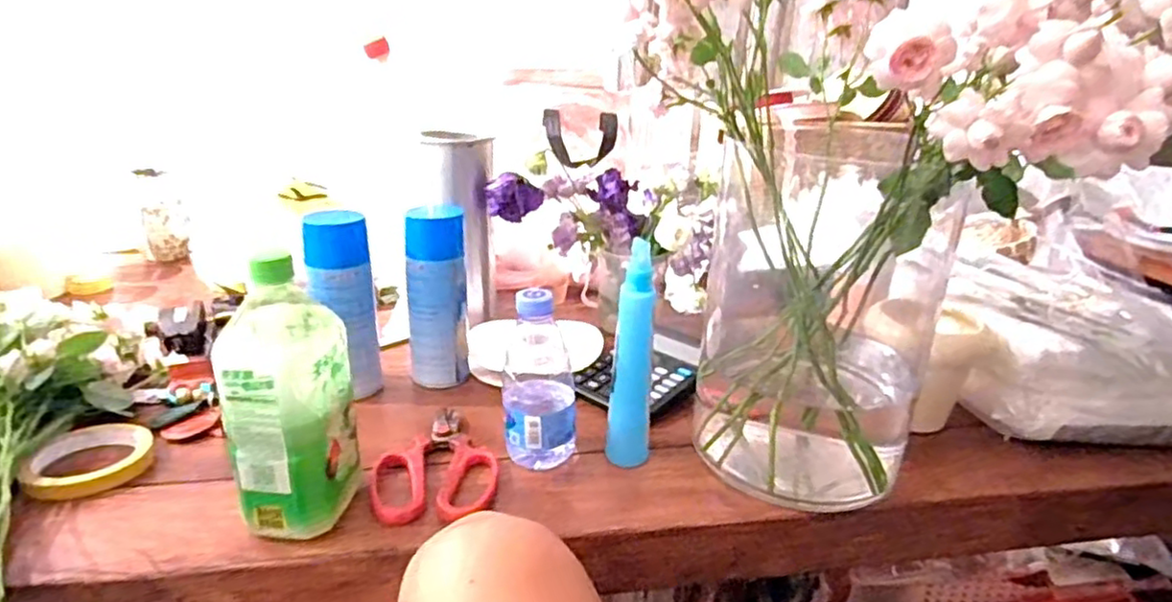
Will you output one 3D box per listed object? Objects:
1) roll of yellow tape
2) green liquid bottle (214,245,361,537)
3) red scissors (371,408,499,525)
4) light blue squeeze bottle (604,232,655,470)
[{"bbox_3d":[-0.433,0.137,0.591,0.087,0.017,0.094,2,23,-1],"label":"roll of yellow tape"},{"bbox_3d":[-0.221,0.072,0.503,0.073,0.202,0.072,2,23,-1],"label":"green liquid bottle"},{"bbox_3d":[-0.132,0.143,0.605,0.105,0.012,0.149,1,23,-5],"label":"red scissors"},{"bbox_3d":[0.044,0.051,0.602,0.038,0.202,0.032,6,23,8],"label":"light blue squeeze bottle"}]

